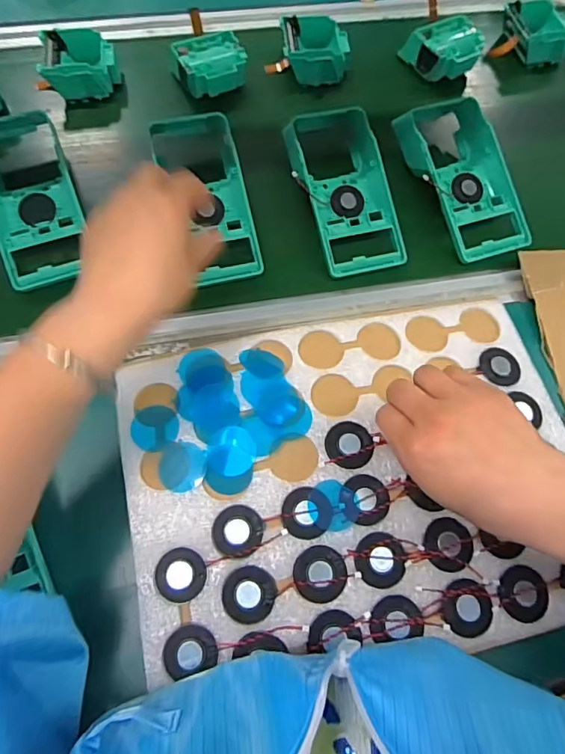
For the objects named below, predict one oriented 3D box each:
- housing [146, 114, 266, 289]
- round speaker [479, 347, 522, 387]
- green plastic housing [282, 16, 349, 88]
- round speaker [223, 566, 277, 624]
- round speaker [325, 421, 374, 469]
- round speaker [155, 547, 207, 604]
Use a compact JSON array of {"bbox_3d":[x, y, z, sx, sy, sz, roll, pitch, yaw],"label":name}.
[{"bbox_3d":[-0.073,-0.177,0.491,0.076,0.039,0.178,-15,84,-8],"label":"housing"},{"bbox_3d":[0.172,-0.008,0.386,0.033,0.004,0.032,1,67,-2],"label":"round speaker"},{"bbox_3d":[0.039,-0.386,0.582,0.076,0.032,0.076,-2,67,-3],"label":"green plastic housing"},{"bbox_3d":[-0.021,0.140,0.315,0.033,0.004,0.033,1,67,-2],"label":"round speaker"},{"bbox_3d":[0.048,0.048,0.351,0.033,0.004,0.033,1,67,-2],"label":"round speaker"},{"bbox_3d":[-0.066,0.129,0.320,0.032,0.004,0.032,-4,67,-4],"label":"round speaker"}]

